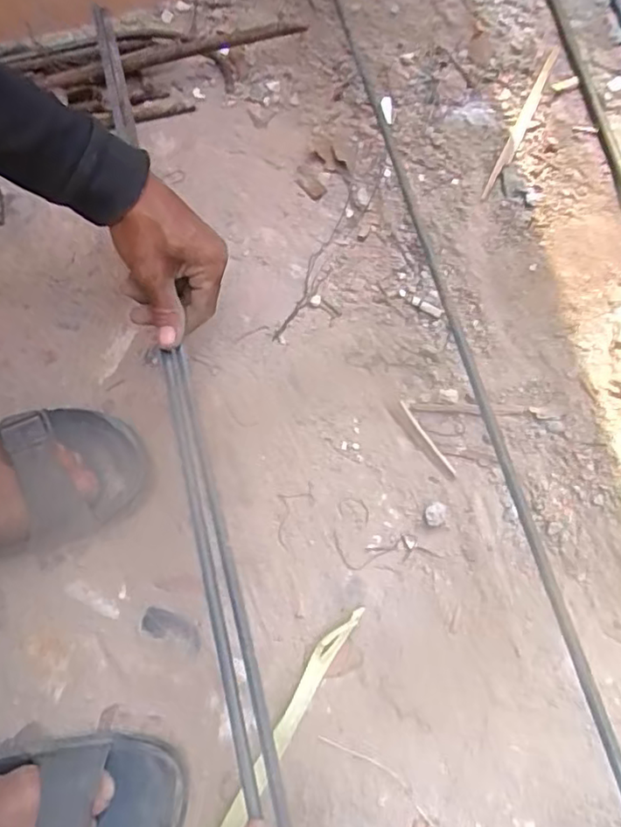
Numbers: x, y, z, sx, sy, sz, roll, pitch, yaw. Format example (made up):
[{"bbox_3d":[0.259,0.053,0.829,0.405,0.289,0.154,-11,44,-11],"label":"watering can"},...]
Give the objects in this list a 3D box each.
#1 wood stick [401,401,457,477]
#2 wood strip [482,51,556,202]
[{"bbox_3d":[0.099,0.021,0.526,0.005,0.004,0.076,-31,73,-11],"label":"wood stick"},{"bbox_3d":[0.198,-0.272,0.576,0.013,0.006,0.158,26,86,9],"label":"wood strip"}]

